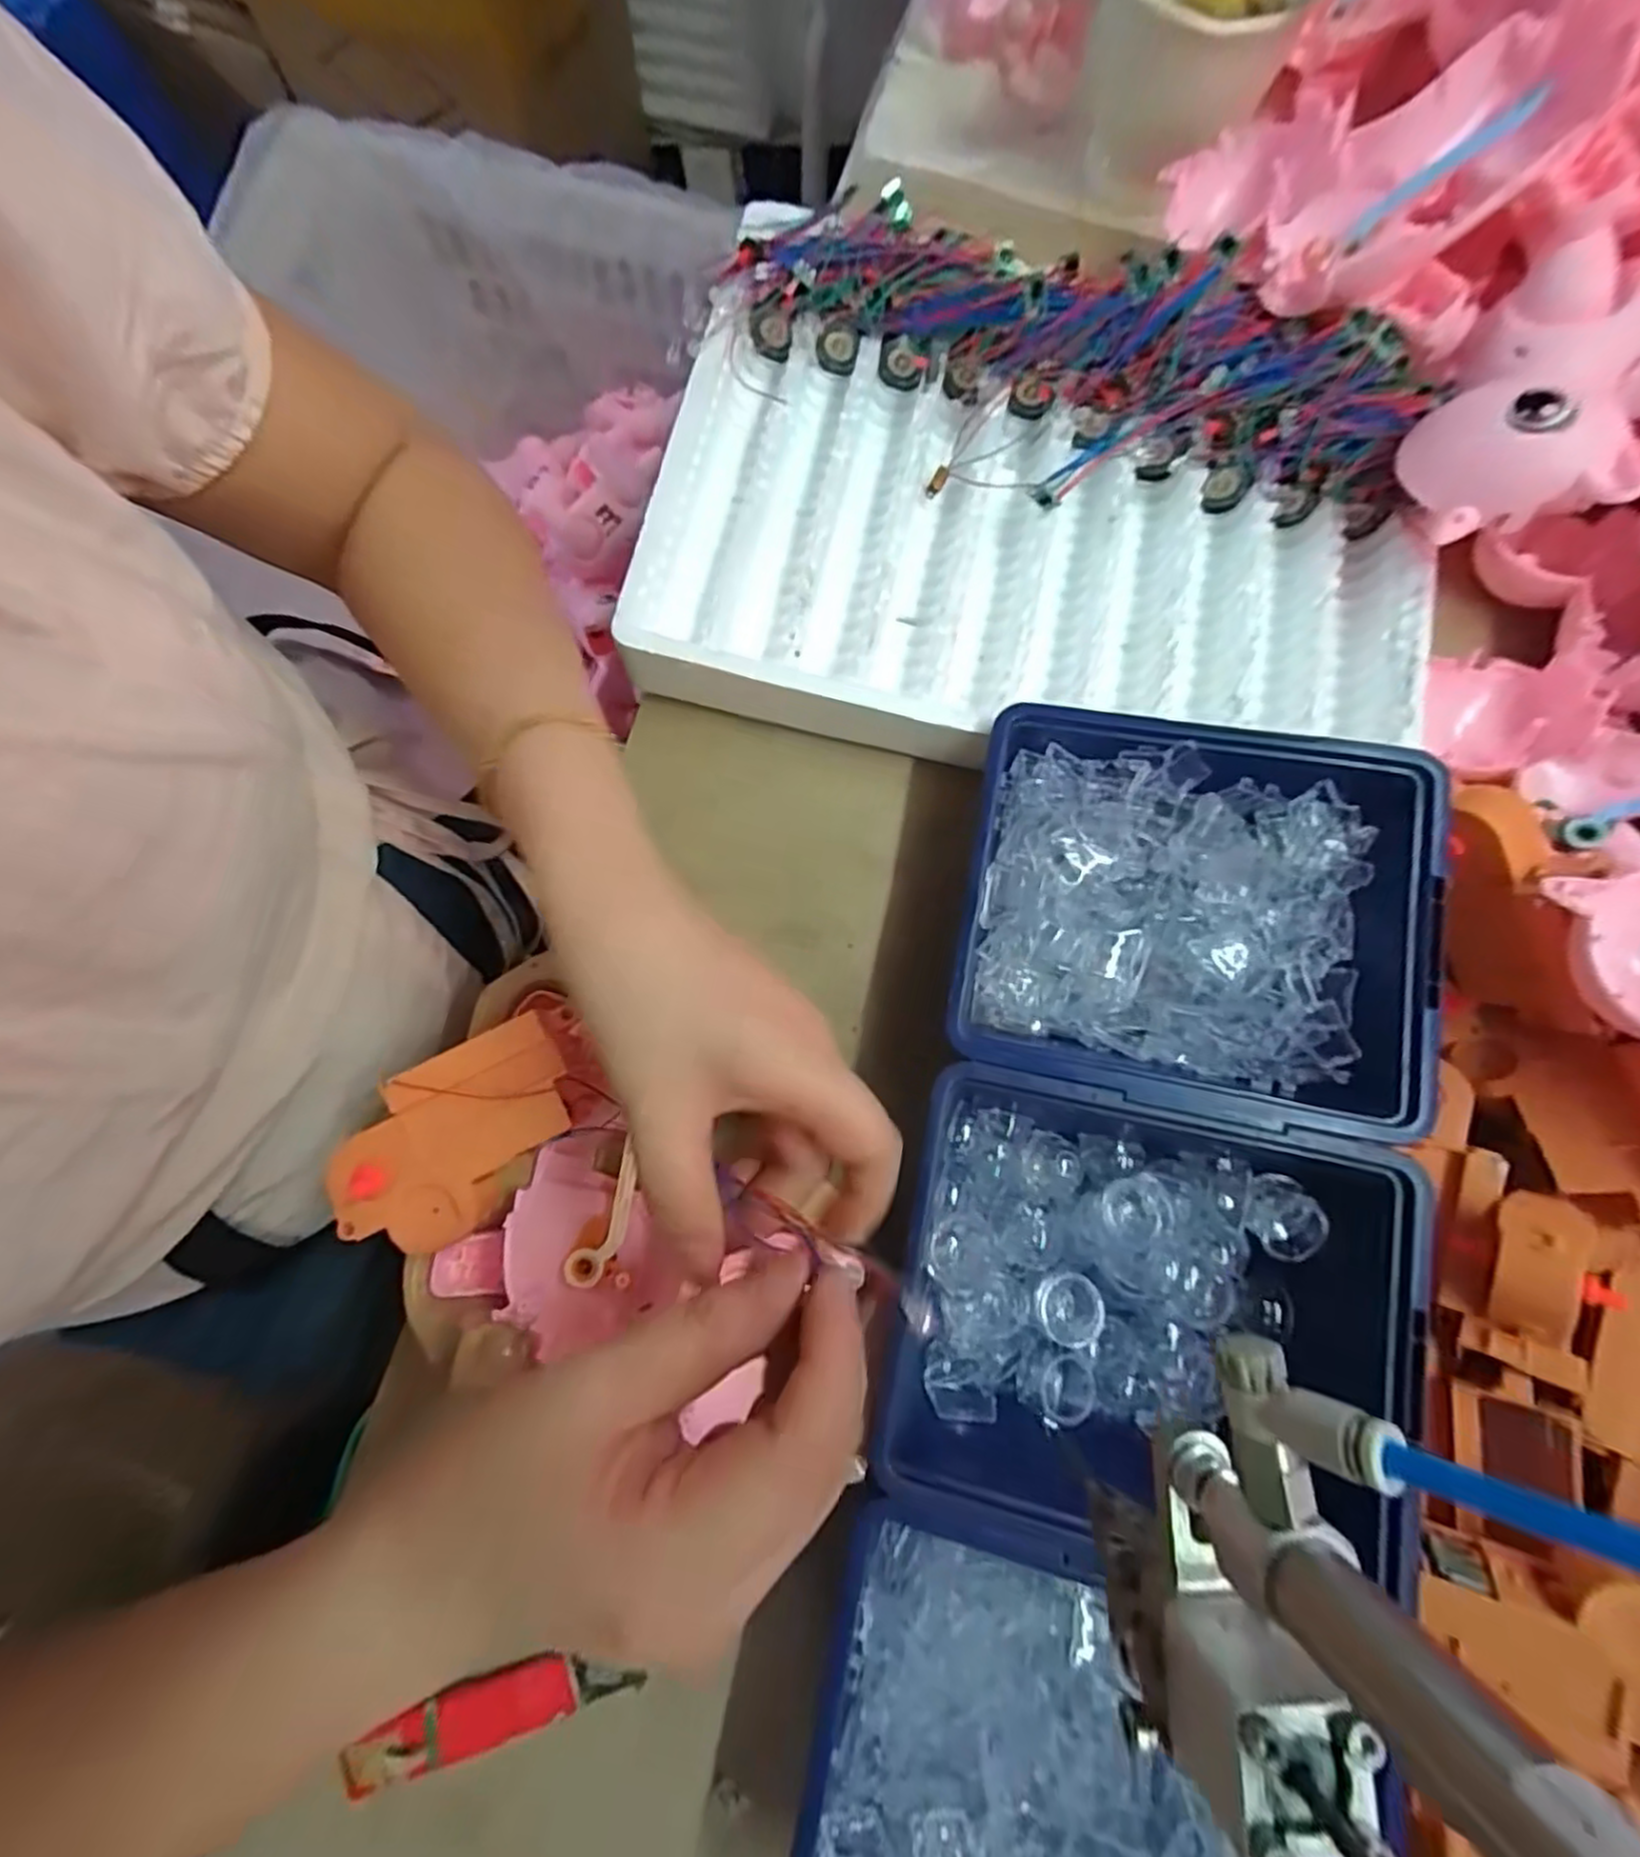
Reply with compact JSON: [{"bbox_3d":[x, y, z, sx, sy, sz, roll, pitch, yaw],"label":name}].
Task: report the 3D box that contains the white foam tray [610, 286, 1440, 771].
[{"bbox_3d":[0.095,-0.160,0.331,0.340,0.040,0.198,13,79,2],"label":"white foam tray"}]

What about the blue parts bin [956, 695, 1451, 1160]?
[{"bbox_3d":[0.140,-0.003,0.287,0.166,0.063,0.144,12,79,1],"label":"blue parts bin"}]

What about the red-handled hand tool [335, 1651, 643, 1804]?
[{"bbox_3d":[-0.118,0.289,0.263,0.100,0.013,0.019,-13,80,-3],"label":"red-handled hand tool"}]

